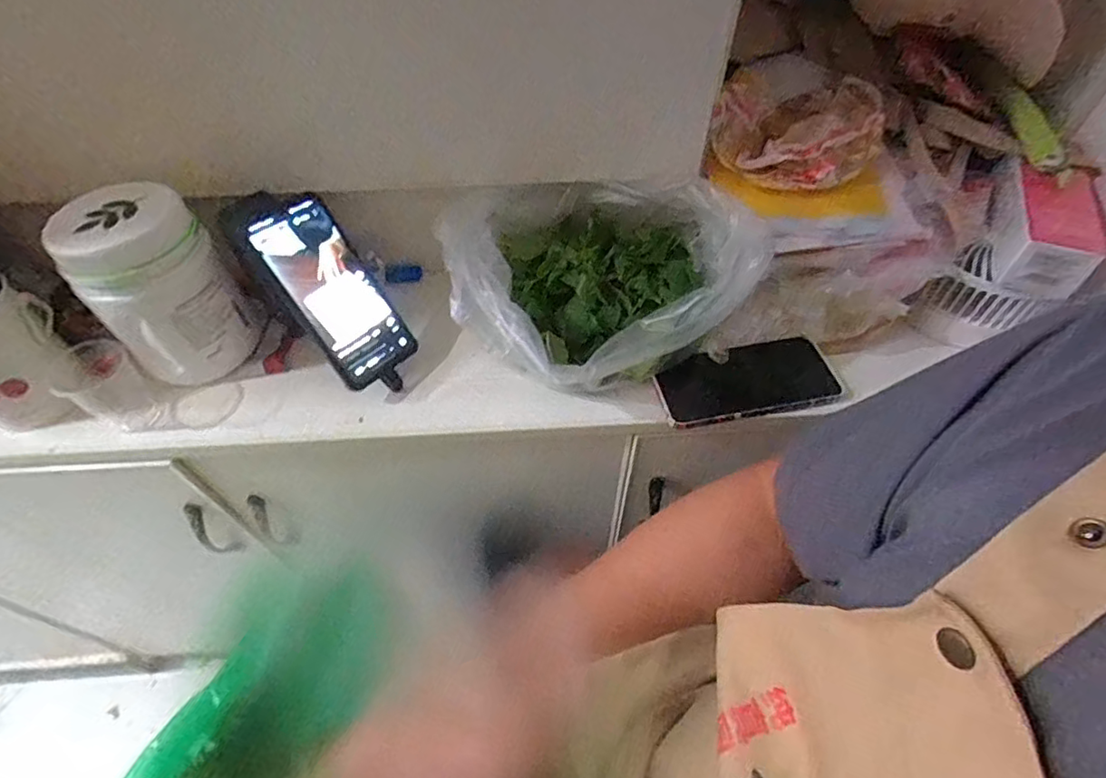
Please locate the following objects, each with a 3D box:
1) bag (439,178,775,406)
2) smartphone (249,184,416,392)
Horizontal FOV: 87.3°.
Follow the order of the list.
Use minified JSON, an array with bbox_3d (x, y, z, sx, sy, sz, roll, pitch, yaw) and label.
[{"bbox_3d":[0.045,-0.086,0.527,0.261,0.133,0.189,-17,55,-11],"label":"bag"},{"bbox_3d":[-0.191,-0.085,0.510,0.079,0.166,0.009,-40,18,-32],"label":"smartphone"}]

